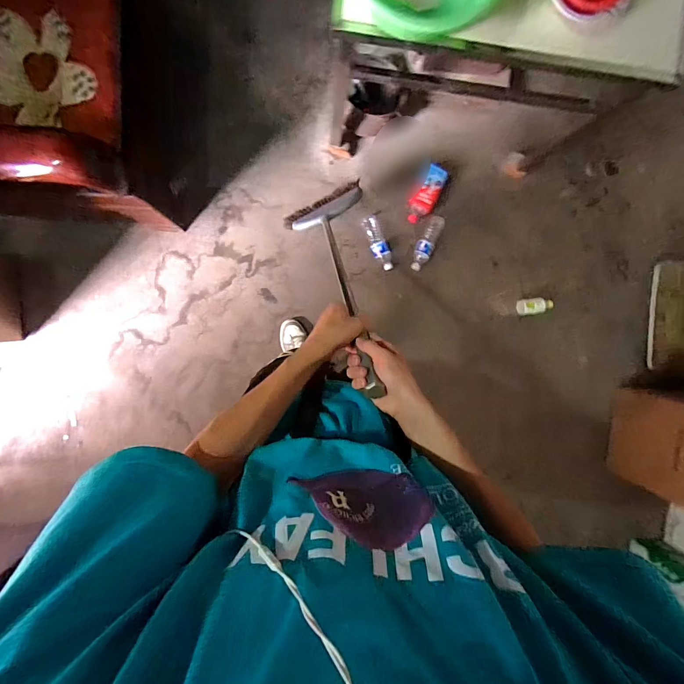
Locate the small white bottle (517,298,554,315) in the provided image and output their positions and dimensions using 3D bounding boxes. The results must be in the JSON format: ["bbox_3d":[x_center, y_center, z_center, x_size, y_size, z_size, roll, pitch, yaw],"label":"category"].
[{"bbox_3d":[0.803,-0.151,1.446,0.122,0.068,0.068,-12,95,-5],"label":"small white bottle"}]

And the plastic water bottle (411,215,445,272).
[{"bbox_3d":[0.340,-0.394,1.387,0.079,0.073,0.231,30,90,-7],"label":"plastic water bottle"}]

